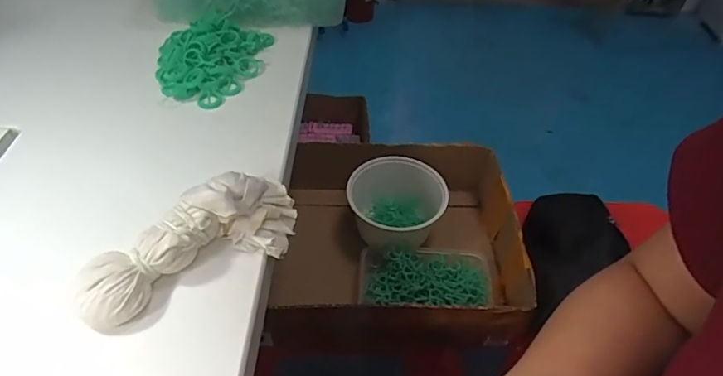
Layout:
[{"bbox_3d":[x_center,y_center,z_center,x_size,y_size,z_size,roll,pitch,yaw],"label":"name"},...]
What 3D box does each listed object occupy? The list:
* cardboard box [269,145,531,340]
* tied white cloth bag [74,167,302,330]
[{"bbox_3d":[0.049,0.068,0.665,0.311,0.115,0.271,2,47,-1],"label":"cardboard box"},{"bbox_3d":[-0.120,0.040,0.352,0.158,0.056,0.051,-25,55,-24],"label":"tied white cloth bag"}]

